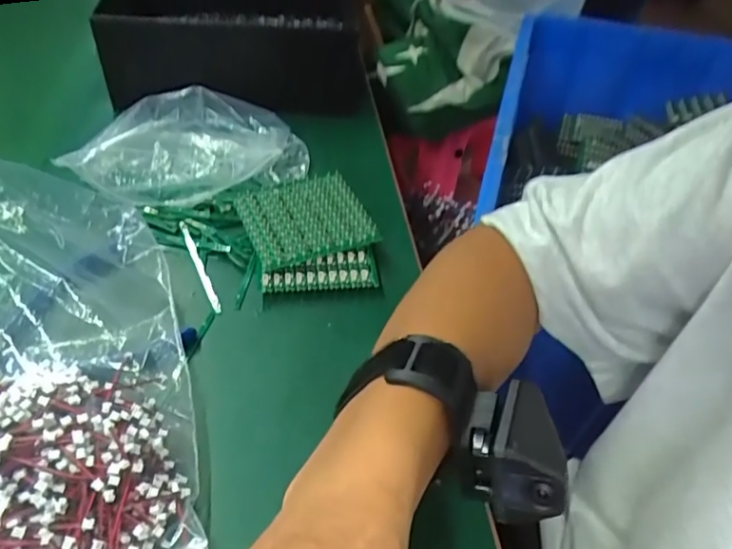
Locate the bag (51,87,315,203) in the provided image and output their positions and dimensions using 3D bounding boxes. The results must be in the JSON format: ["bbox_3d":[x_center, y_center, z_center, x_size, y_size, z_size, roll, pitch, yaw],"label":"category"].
[{"bbox_3d":[-0.136,-0.098,0.439,0.183,0.066,0.086,-15,50,-18],"label":"bag"}]

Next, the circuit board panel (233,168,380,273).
[{"bbox_3d":[-0.047,-0.046,0.409,0.084,0.011,0.083,-19,53,-20],"label":"circuit board panel"}]

